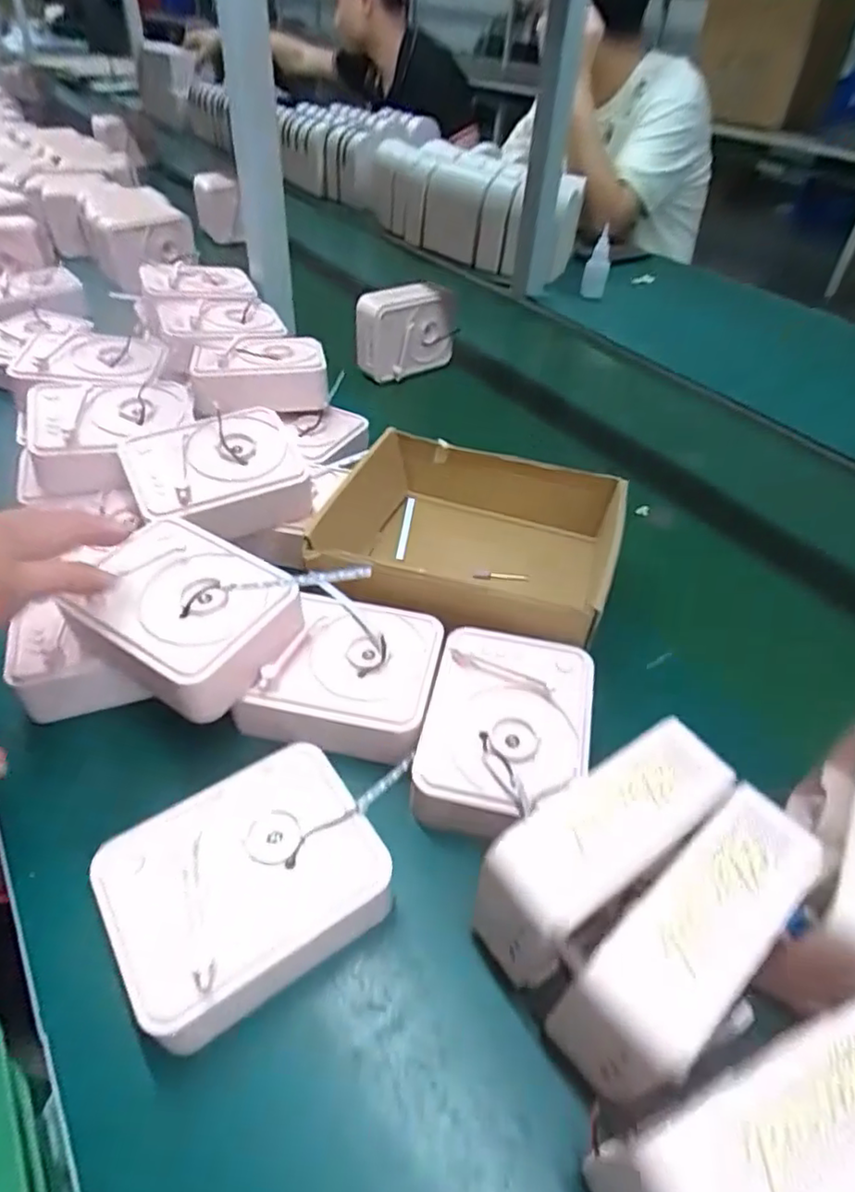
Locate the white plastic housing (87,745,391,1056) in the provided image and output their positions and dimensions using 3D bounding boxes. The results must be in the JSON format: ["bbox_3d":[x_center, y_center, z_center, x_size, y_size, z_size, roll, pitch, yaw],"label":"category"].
[{"bbox_3d":[-0.092,0.147,0.327,0.124,0.050,0.096,-20,47,-25],"label":"white plastic housing"}]

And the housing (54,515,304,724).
[{"bbox_3d":[-0.149,0.012,0.398,0.120,0.051,0.098,24,45,21],"label":"housing"}]

